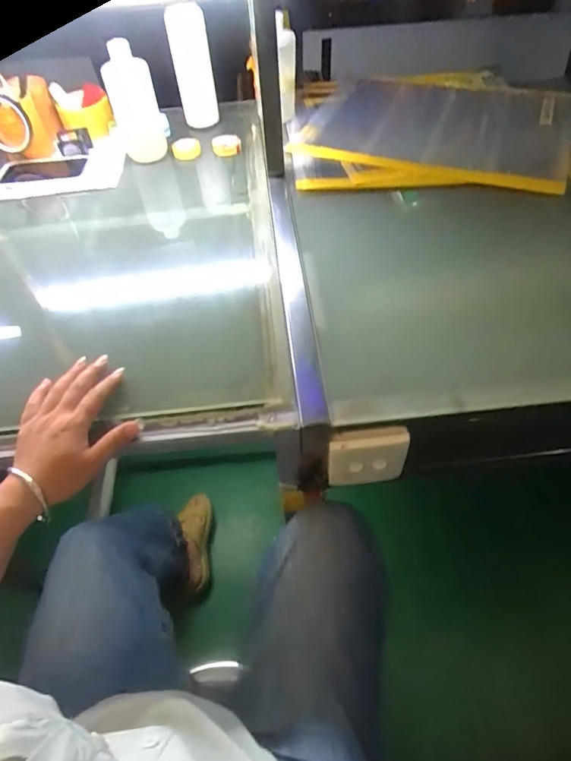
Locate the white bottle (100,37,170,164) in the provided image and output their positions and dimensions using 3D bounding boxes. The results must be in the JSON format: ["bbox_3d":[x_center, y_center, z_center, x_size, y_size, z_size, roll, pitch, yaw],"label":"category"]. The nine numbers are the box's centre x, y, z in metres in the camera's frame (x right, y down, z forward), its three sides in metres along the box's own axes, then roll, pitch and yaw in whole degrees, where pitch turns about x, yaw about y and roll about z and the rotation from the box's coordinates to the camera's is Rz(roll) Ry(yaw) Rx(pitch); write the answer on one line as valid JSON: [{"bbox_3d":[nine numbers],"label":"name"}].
[{"bbox_3d":[-0.251,-0.458,0.789,0.083,0.192,0.067,-15,52,-8],"label":"white bottle"}]

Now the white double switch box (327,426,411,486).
[{"bbox_3d":[0.093,0.089,0.536,0.087,0.081,0.027,-7,52,-2],"label":"white double switch box"}]

